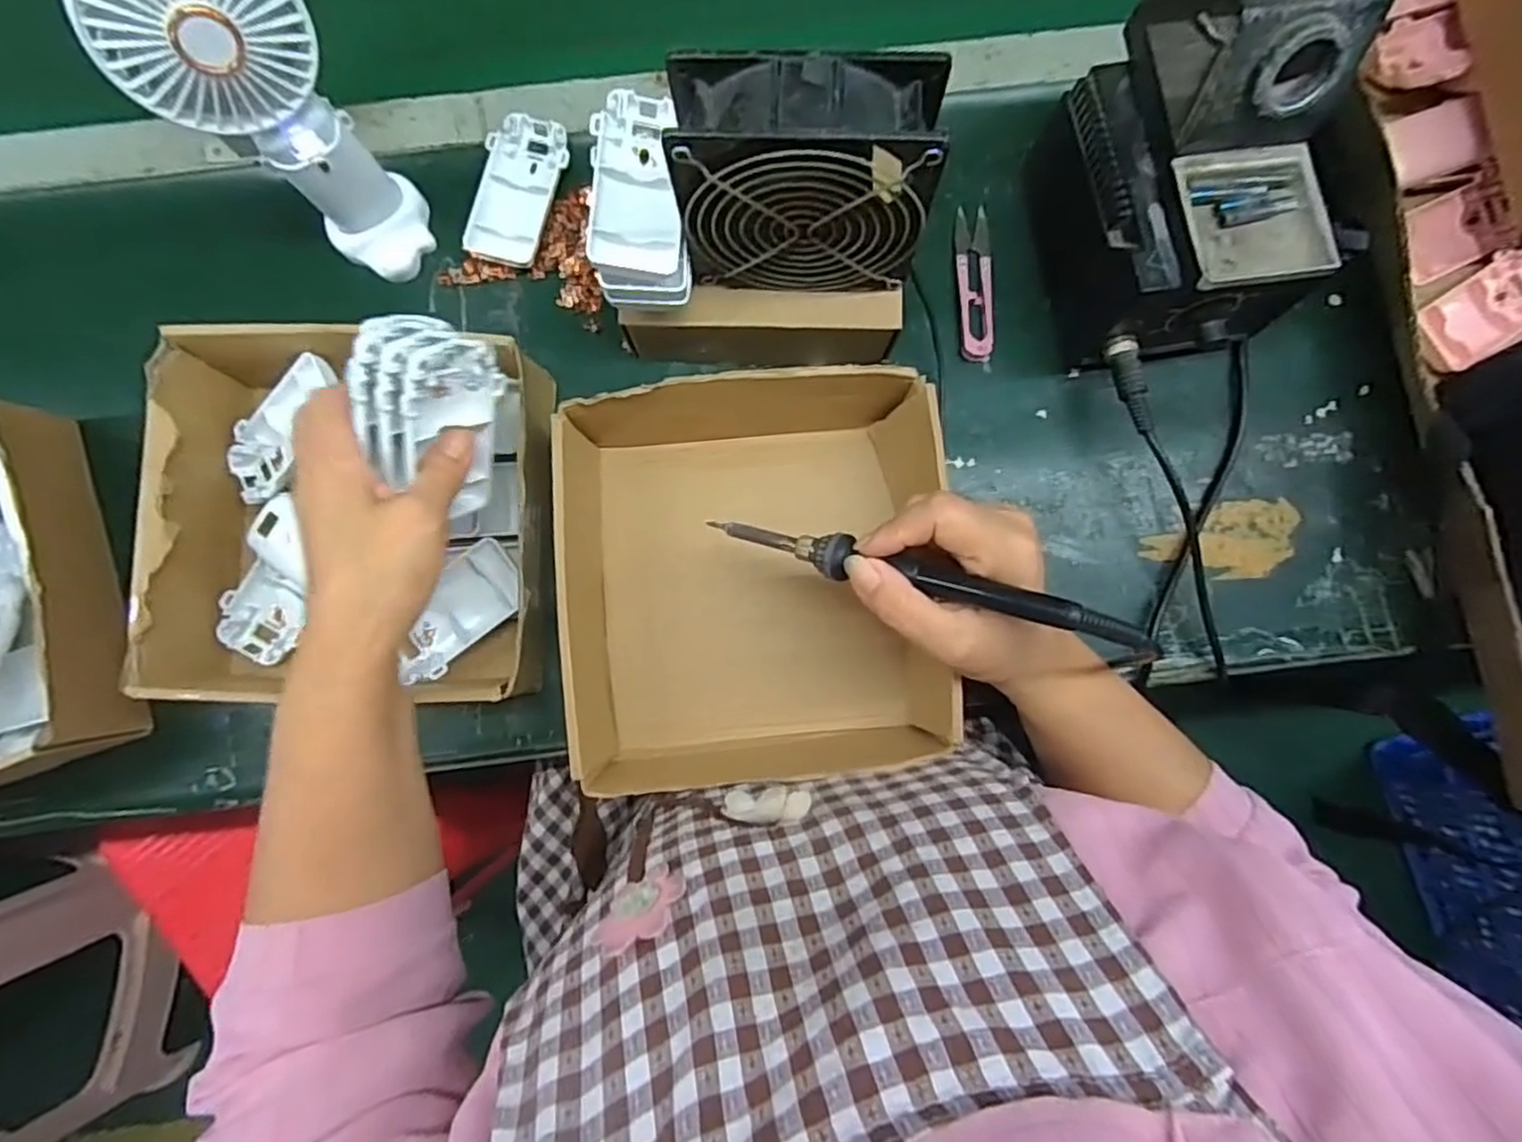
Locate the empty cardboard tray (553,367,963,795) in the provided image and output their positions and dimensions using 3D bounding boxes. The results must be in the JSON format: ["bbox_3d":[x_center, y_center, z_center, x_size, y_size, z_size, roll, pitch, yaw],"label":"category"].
[{"bbox_3d":[-0.003,0.000,0.402,0.220,0.074,0.233,-8,85,-1],"label":"empty cardboard tray"}]

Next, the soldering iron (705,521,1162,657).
[{"bbox_3d":[0.065,0.002,0.322,0.213,0.018,0.020,16,84,27],"label":"soldering iron"}]

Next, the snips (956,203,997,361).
[{"bbox_3d":[0.139,-0.186,0.447,0.022,0.012,0.103,-1,85,0],"label":"snips"}]

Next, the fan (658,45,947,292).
[{"bbox_3d":[0.020,-0.187,0.339,0.117,0.116,0.045,0,85,0],"label":"fan"}]

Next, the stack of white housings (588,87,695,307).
[{"bbox_3d":[-0.065,-0.194,0.371,0.047,0.044,0.100,-6,85,0],"label":"stack of white housings"}]

